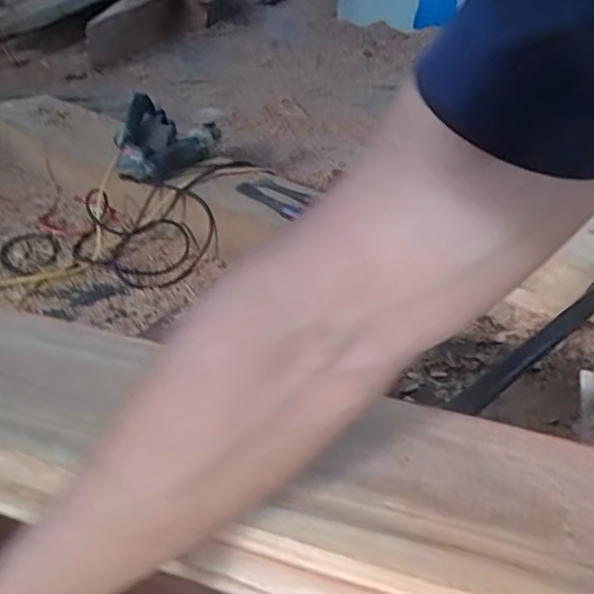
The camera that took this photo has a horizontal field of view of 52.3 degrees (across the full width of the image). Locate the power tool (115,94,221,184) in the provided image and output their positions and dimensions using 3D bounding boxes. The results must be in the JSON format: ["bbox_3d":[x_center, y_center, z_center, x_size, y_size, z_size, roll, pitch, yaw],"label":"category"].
[{"bbox_3d":[-0.325,-0.403,1.529,0.231,0.126,0.269,-2,36,-5],"label":"power tool"}]

